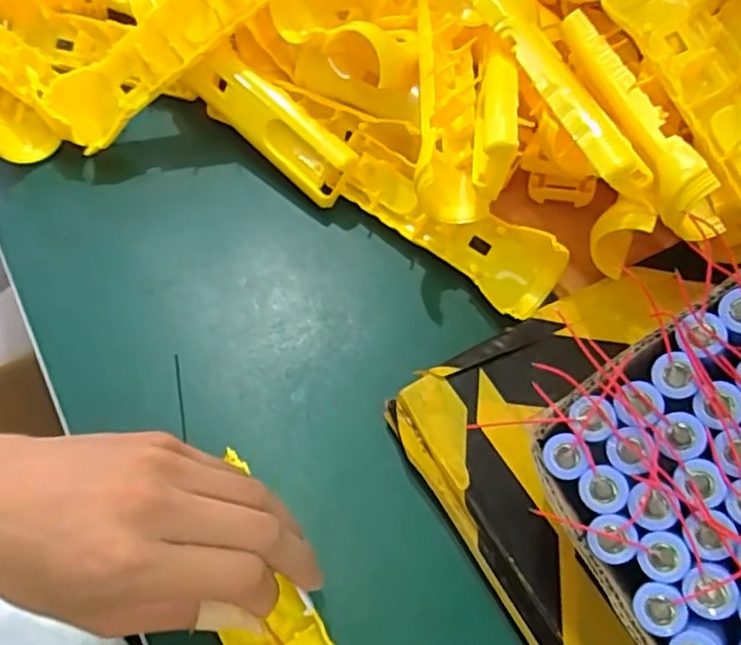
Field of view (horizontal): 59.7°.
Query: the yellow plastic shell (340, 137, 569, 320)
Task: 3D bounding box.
[{"bbox_3d":[0.043,-0.064,0.408,0.157,0.037,0.037,37,65,18],"label":"yellow plastic shell"}]

